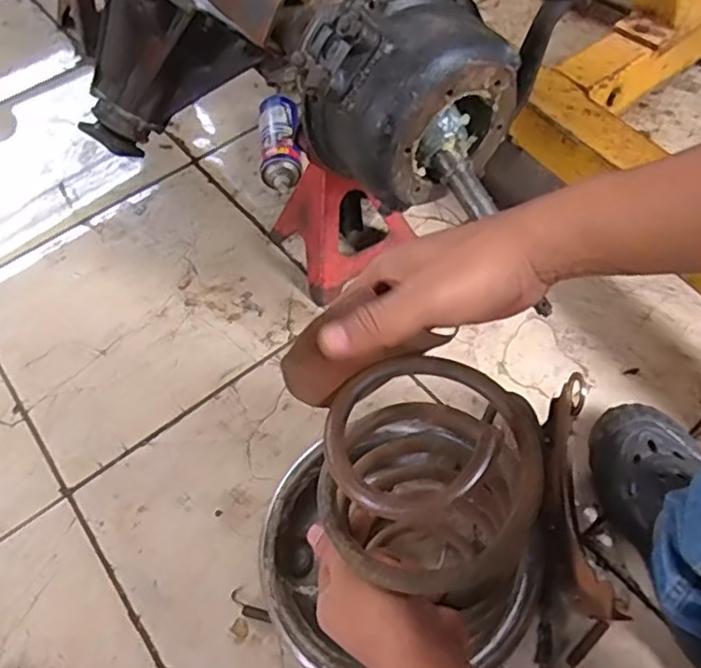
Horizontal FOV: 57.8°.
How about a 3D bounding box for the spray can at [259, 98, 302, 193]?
[{"bbox_3d":[-0.113,-0.307,1.020,0.063,0.079,0.195,-7,55,-1],"label":"spray can"}]

